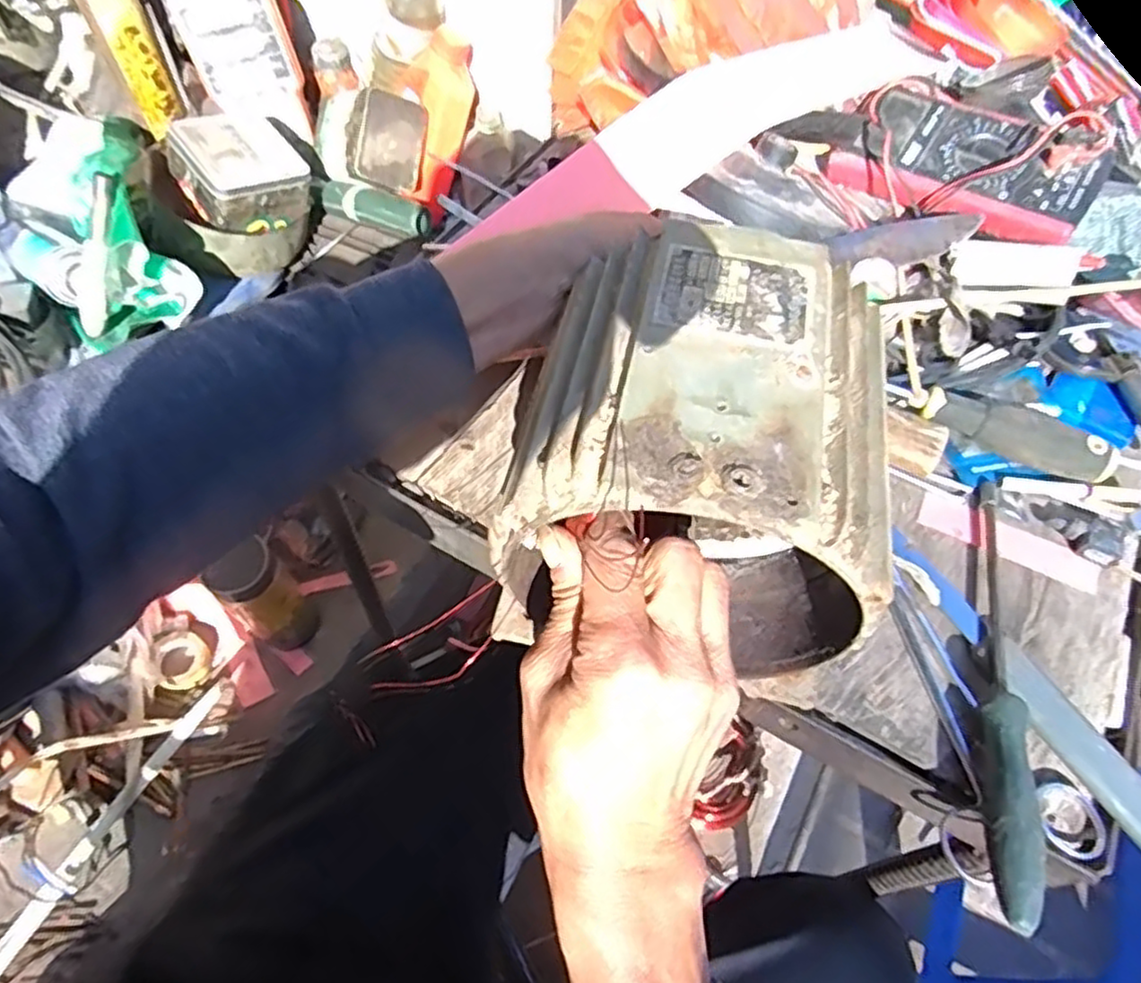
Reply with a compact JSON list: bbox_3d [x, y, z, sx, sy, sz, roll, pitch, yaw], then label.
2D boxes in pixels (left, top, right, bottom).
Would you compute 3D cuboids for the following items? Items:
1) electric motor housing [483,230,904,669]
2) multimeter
[{"bbox_3d":[0.064,-0.018,0.332,0.140,0.136,0.150,14,59,5],"label":"electric motor housing"},{"bbox_3d":[0.290,-0.249,0.521,0.180,0.044,0.110,28,79,20],"label":"multimeter"}]

